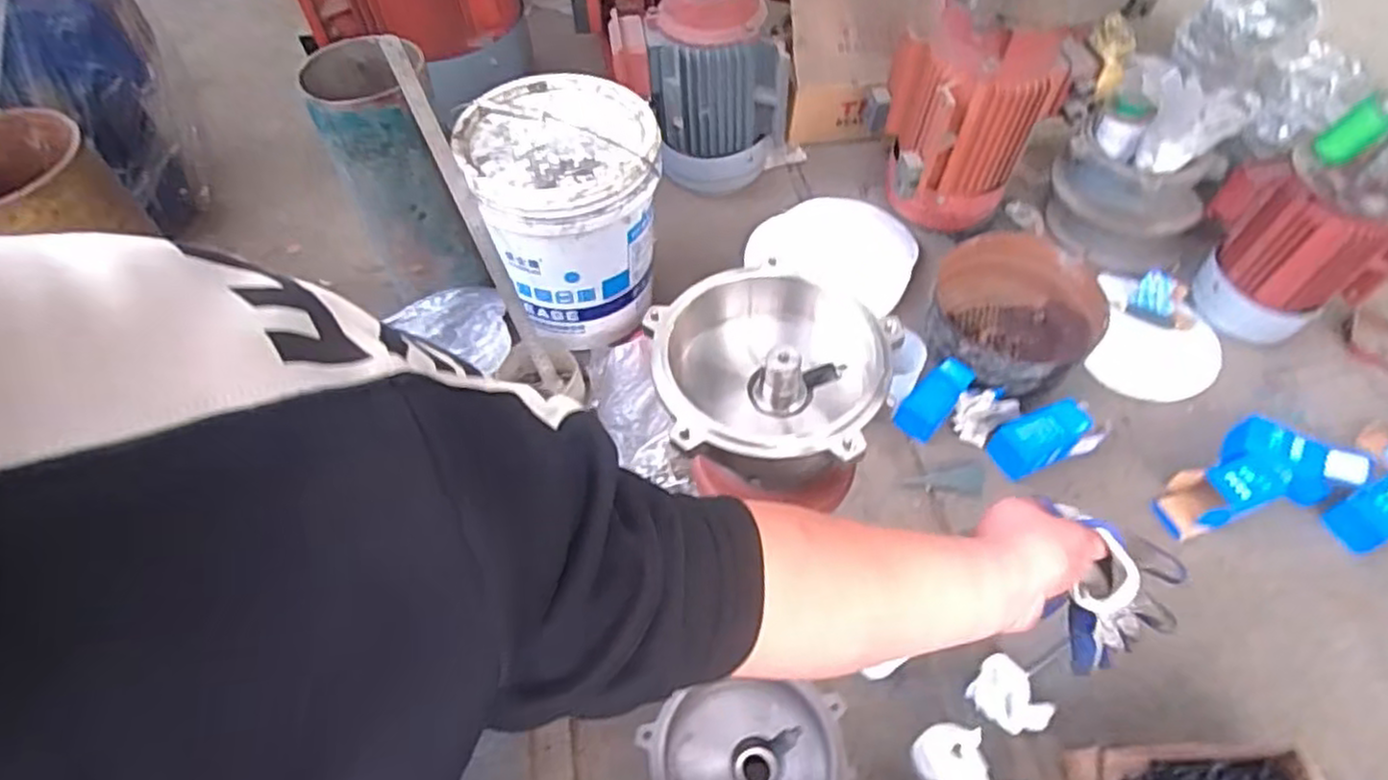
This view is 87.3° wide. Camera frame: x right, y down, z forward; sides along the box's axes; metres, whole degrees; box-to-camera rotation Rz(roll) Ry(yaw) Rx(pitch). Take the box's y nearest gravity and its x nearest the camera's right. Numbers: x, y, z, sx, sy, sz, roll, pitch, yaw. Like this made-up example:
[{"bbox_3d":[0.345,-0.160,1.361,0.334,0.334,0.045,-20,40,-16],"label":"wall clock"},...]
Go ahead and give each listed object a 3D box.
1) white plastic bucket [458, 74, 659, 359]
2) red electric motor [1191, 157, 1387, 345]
[{"bbox_3d":[-0.179,-0.260,1.074,0.248,0.279,0.257,-7,55,-3],"label":"white plastic bucket"},{"bbox_3d":[0.920,-0.223,1.116,0.196,0.224,0.200,-4,54,-3],"label":"red electric motor"}]

